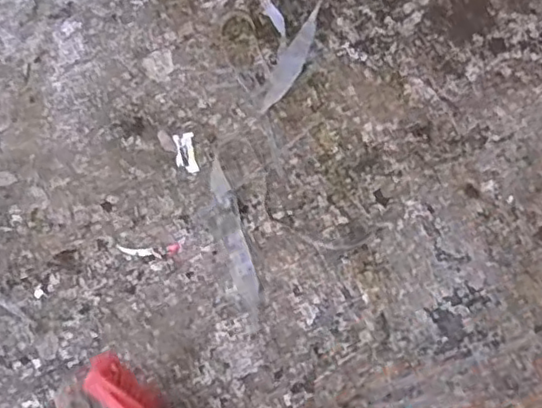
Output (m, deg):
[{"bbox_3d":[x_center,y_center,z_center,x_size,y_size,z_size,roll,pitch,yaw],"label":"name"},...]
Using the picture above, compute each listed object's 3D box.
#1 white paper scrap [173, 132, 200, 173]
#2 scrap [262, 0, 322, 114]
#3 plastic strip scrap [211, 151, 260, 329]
[{"bbox_3d":[-0.190,-0.113,1.387,0.043,0.004,0.097,-9,71,-5],"label":"white paper scrap"},{"bbox_3d":[0.058,-0.348,1.466,0.055,0.005,0.313,26,72,7],"label":"scrap"},{"bbox_3d":[-0.081,0.074,1.322,0.060,0.007,0.359,-14,72,-7],"label":"plastic strip scrap"}]

